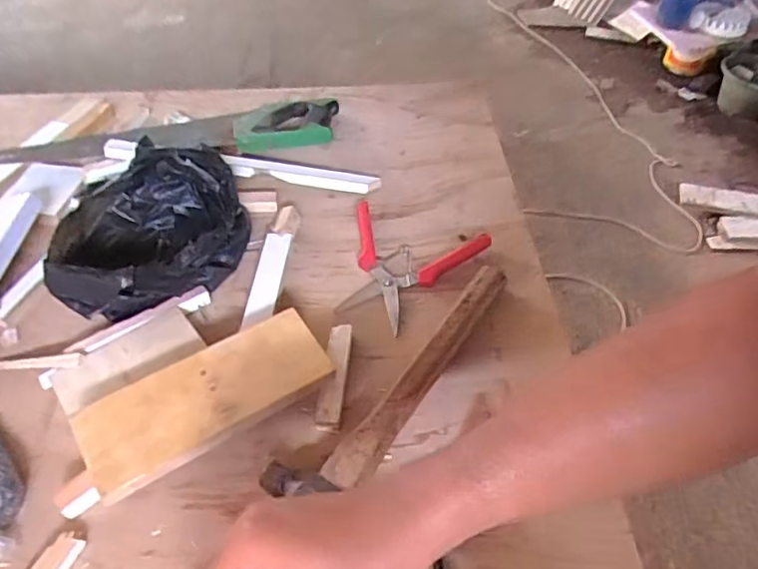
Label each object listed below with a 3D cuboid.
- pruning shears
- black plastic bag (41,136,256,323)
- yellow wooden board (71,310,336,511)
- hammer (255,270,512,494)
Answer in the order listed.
[{"bbox_3d":[0.025,-0.018,0.621,0.150,0.028,0.142,18,51,14],"label":"pruning shears"},{"bbox_3d":[-0.234,-0.056,0.601,0.192,0.095,0.164,-14,51,-13],"label":"black plastic bag"},{"bbox_3d":[-0.145,0.089,0.491,0.202,0.008,0.086,-28,63,-23],"label":"yellow wooden board"},{"bbox_3d":[0.031,0.085,0.524,0.077,0.031,0.304,35,57,26],"label":"hammer"}]

